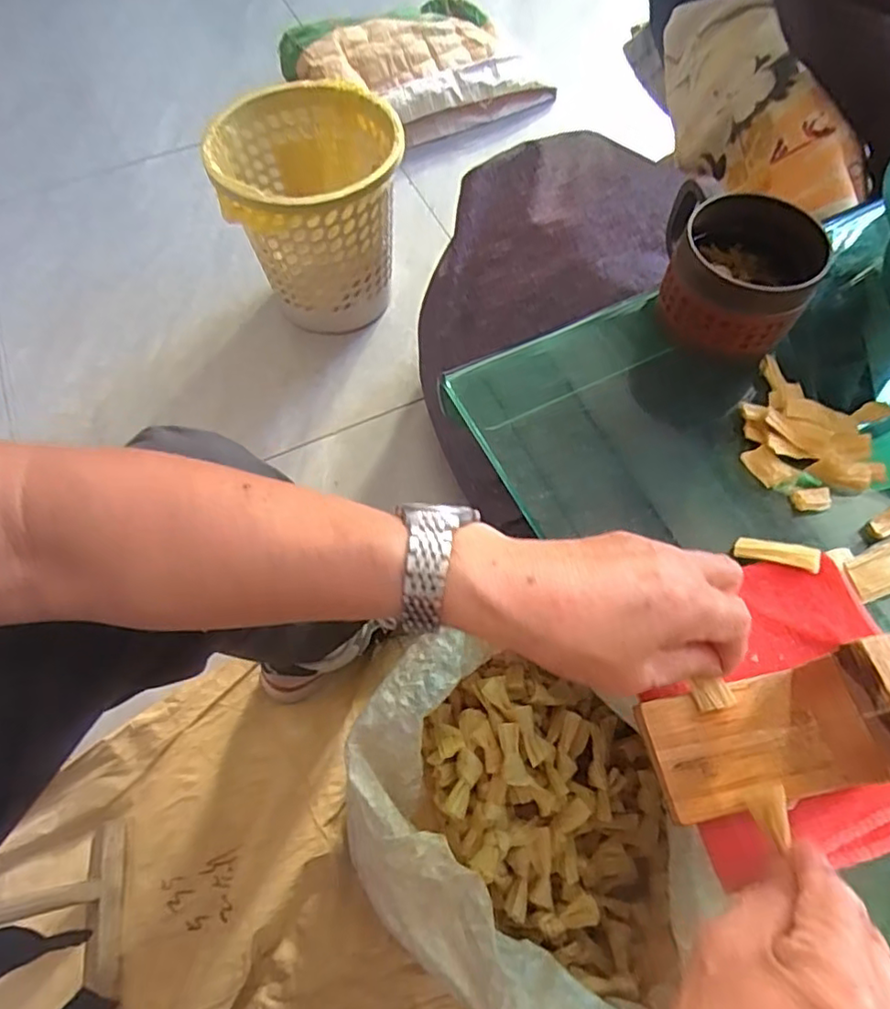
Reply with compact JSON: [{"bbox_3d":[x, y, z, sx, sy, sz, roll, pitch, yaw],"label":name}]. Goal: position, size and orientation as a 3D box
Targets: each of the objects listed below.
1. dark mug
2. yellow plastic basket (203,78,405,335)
[{"bbox_3d":[0.208,-0.168,0.439,0.109,0.063,0.102,0,63,1],"label":"dark mug"},{"bbox_3d":[-0.178,-0.410,0.919,0.247,0.289,0.219,-13,63,-6],"label":"yellow plastic basket"}]

